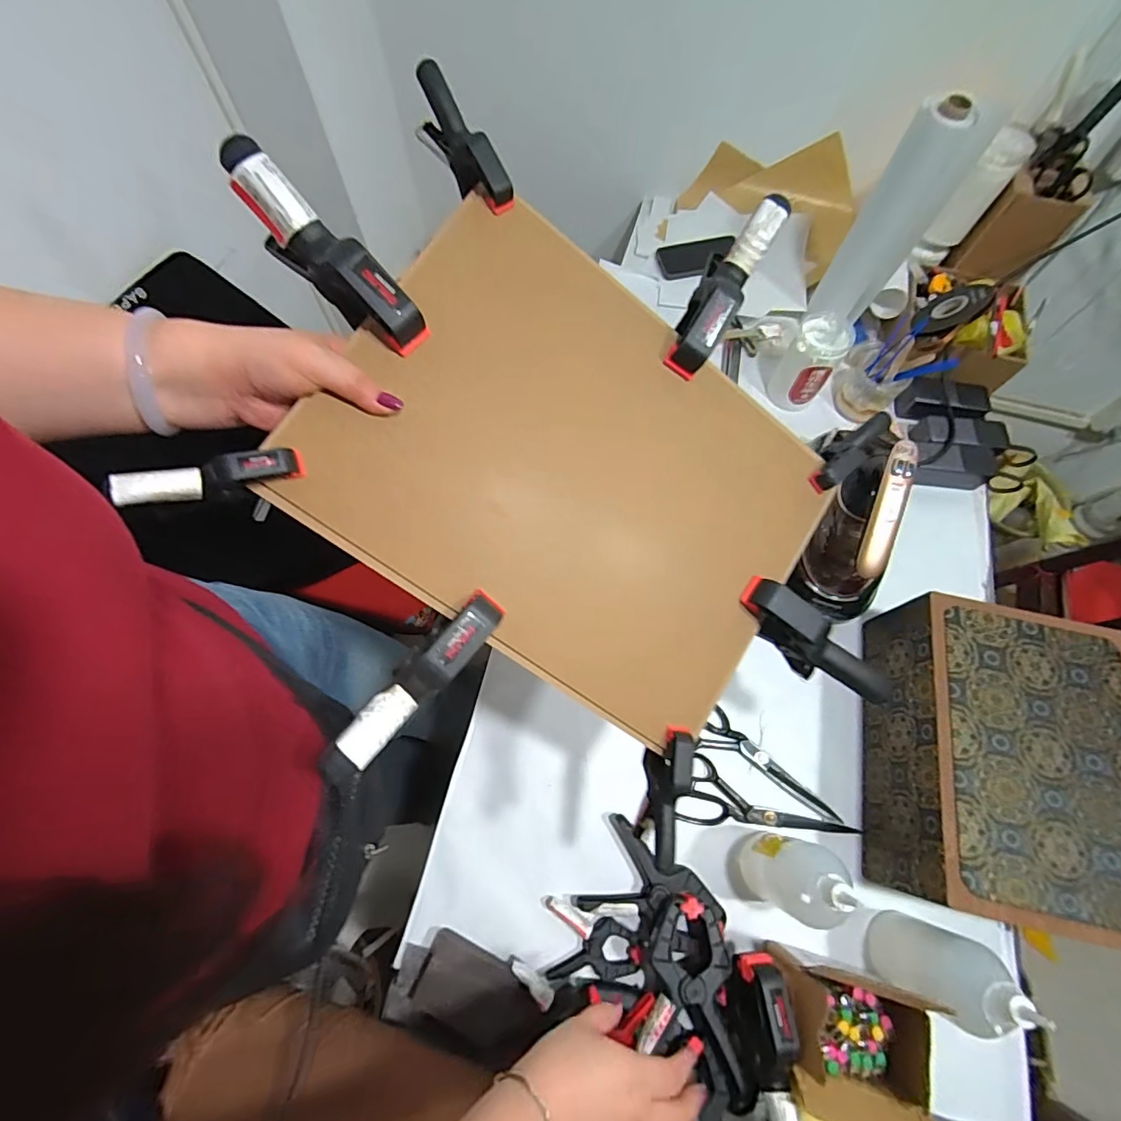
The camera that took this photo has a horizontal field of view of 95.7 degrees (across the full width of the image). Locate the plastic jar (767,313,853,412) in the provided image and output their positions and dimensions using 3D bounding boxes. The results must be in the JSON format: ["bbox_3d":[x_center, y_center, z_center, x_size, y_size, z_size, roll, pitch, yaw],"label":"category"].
[{"bbox_3d":[0.412,-0.332,0.842,0.089,0.121,0.112,33,71,12],"label":"plastic jar"}]

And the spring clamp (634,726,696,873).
[{"bbox_3d":[0.087,0.194,0.431,0.032,0.053,0.108,12,92,4],"label":"spring clamp"}]

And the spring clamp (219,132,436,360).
[{"bbox_3d":[-0.168,-0.213,0.379,0.157,0.087,0.027,42,72,-6],"label":"spring clamp"}]

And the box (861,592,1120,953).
[{"bbox_3d":[0.514,0.233,0.602,0.227,0.137,0.323,12,68,4],"label":"box"}]

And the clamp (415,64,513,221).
[{"bbox_3d":[-0.081,-0.334,0.396,0.025,0.066,0.118,-33,72,-13],"label":"clamp"}]

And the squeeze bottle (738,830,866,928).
[{"bbox_3d":[0.254,0.343,0.550,0.066,0.170,0.081,19,69,7],"label":"squeeze bottle"}]

